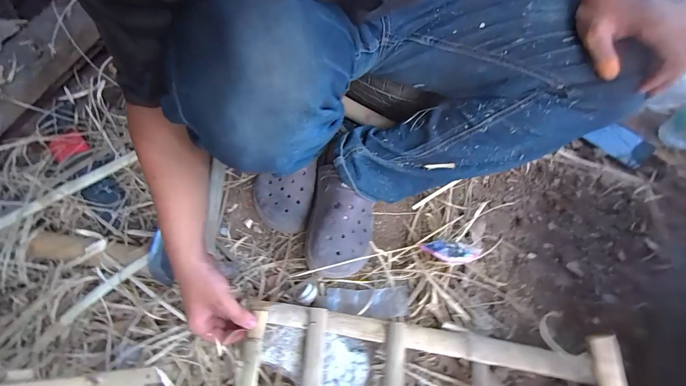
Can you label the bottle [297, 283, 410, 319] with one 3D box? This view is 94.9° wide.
[{"bbox_3d":[0.013,0.165,0.485,0.168,0.037,0.043,2,62,4],"label":"bottle"}]

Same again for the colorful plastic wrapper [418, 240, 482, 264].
[{"bbox_3d":[0.175,0.096,0.514,0.090,0.029,0.040,8,63,7],"label":"colorful plastic wrapper"}]

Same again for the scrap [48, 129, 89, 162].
[{"bbox_3d":[-0.524,-0.091,0.596,0.056,0.017,0.058,-36,66,-15],"label":"scrap"}]

